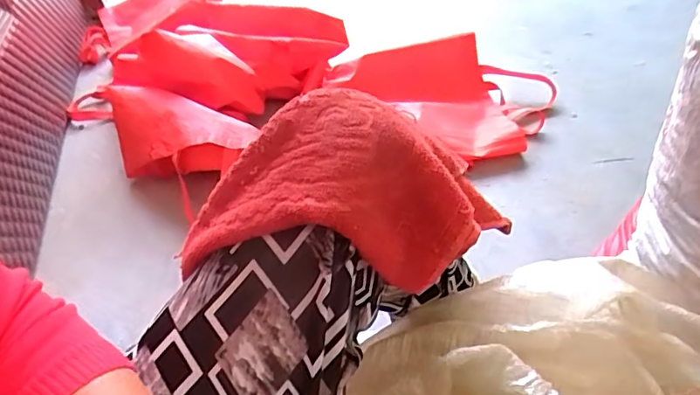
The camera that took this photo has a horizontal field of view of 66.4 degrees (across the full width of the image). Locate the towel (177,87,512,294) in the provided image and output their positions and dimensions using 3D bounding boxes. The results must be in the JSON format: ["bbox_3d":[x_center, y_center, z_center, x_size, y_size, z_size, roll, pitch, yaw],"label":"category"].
[{"bbox_3d":[-0.012,-0.011,0.431,0.241,0.100,0.151,1,43,6],"label":"towel"}]

